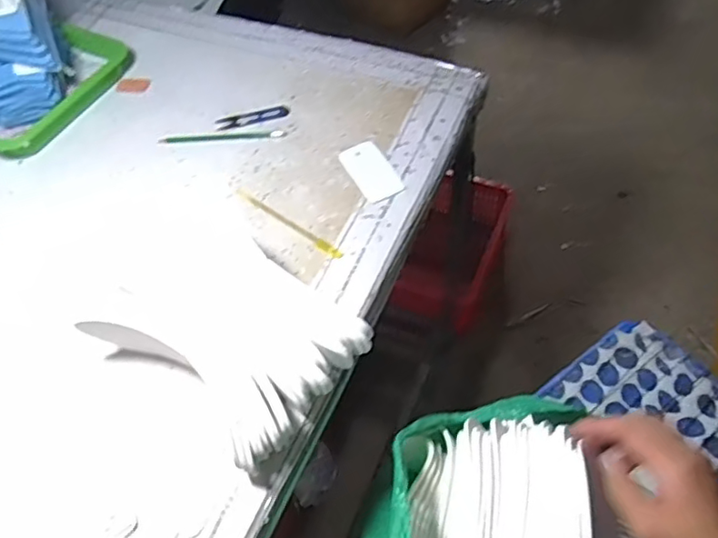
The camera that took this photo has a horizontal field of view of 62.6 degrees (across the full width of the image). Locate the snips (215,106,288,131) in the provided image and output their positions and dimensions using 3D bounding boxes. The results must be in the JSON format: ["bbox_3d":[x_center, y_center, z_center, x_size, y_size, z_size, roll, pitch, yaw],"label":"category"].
[{"bbox_3d":[-0.156,-0.220,0.856,0.105,0.010,0.031,-8,54,0],"label":"snips"}]

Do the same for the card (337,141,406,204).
[{"bbox_3d":[0.016,-0.130,0.775,0.055,0.004,0.103,-24,55,-12],"label":"card"}]

